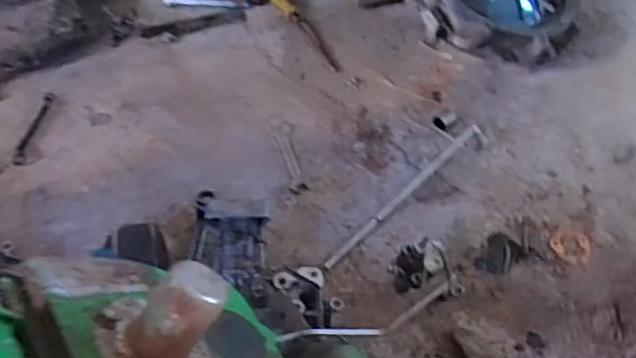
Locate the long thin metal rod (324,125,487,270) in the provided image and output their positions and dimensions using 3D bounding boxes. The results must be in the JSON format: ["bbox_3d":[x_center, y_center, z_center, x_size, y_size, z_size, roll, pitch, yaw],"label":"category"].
[{"bbox_3d":[0.122,0.020,0.869,0.305,0.016,0.032,-37,59,-26],"label":"long thin metal rod"}]

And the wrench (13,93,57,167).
[{"bbox_3d":[-0.431,-0.079,0.998,0.020,0.005,0.146,4,51,4],"label":"wrench"}]

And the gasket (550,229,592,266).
[{"bbox_3d":[0.321,0.084,0.830,0.049,0.004,0.050,-1,51,1],"label":"gasket"}]

